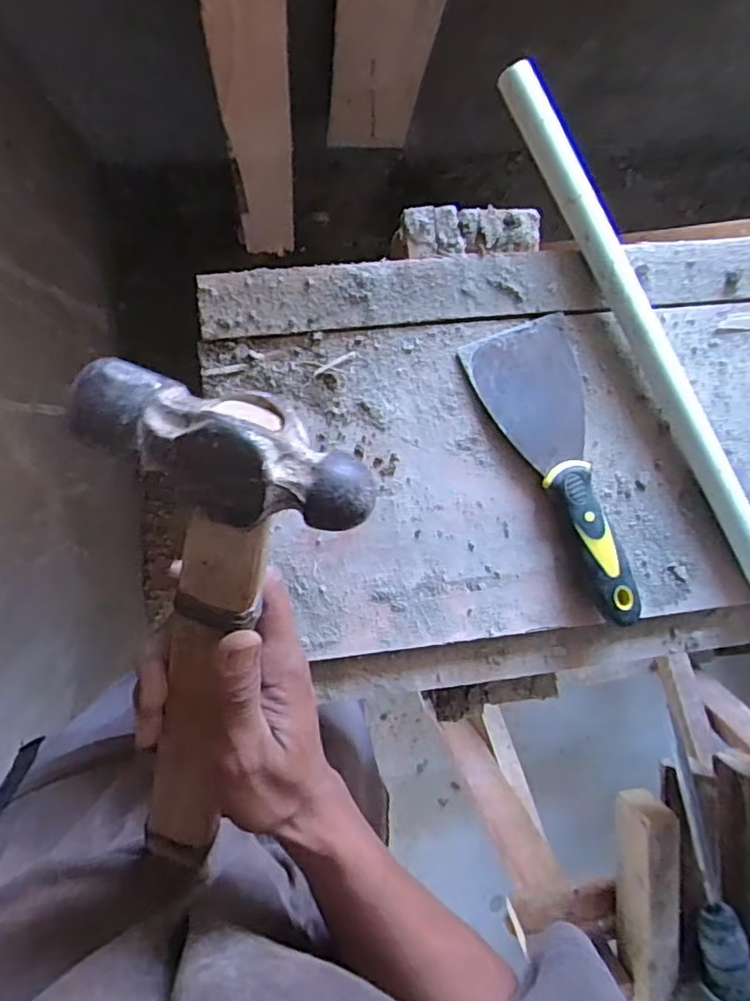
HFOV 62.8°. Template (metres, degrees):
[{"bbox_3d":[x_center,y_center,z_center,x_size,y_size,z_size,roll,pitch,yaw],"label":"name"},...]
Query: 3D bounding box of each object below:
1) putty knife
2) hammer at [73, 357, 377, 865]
[{"bbox_3d":[0.122,-0.017,0.385,0.067,0.031,0.191,-21,98,-4],"label":"putty knife"},{"bbox_3d":[-0.077,0.069,0.256,0.098,0.037,0.232,12,116,-8],"label":"hammer"}]

